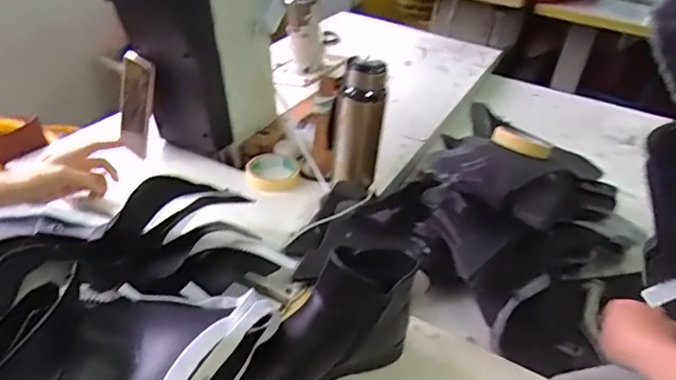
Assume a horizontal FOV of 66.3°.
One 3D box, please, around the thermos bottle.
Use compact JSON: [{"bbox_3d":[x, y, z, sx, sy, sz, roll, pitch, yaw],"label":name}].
[{"bbox_3d":[0.029,-0.097,0.773,0.074,0.191,0.055,8,34,-1],"label":"thermos bottle"}]

